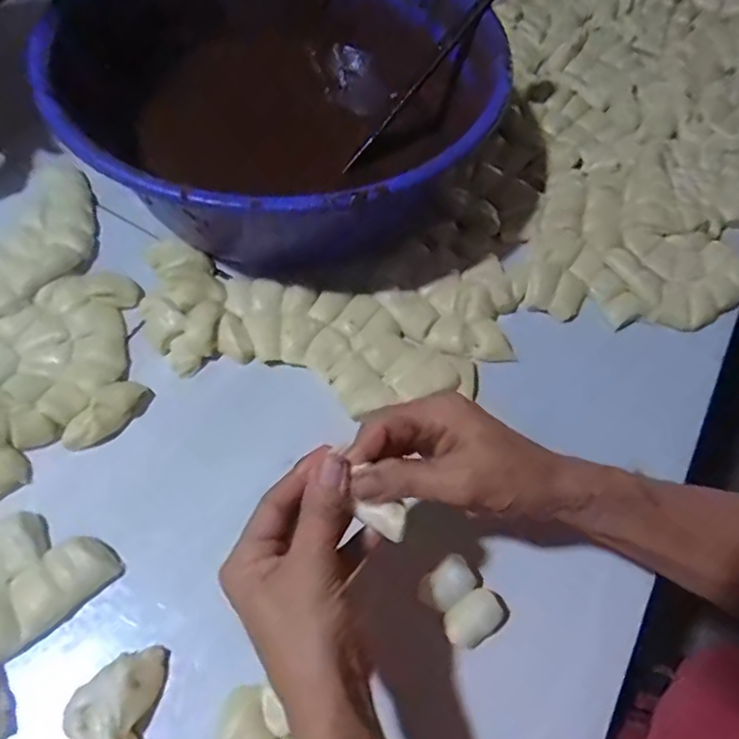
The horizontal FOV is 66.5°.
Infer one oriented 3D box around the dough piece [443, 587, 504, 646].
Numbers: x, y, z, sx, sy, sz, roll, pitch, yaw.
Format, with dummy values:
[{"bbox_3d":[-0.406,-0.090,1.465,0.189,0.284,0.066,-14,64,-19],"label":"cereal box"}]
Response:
[{"bbox_3d":[0.075,0.185,0.419,0.045,0.025,0.029,-32,68,-20],"label":"dough piece"}]

